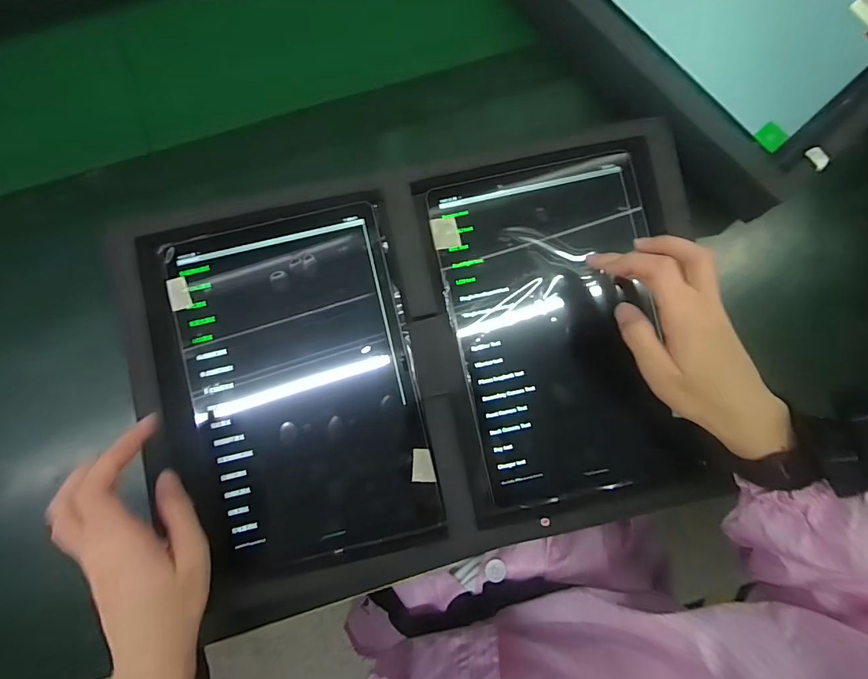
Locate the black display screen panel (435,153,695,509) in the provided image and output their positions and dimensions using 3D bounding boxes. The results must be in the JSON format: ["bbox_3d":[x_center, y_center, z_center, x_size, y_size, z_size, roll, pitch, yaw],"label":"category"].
[{"bbox_3d":[0.098,-0.007,0.341,0.159,0.010,0.252,-12,88,0],"label":"black display screen panel"}]

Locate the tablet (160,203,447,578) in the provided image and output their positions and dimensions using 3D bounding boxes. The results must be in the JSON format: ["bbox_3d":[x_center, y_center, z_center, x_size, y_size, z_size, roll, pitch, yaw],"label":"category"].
[{"bbox_3d":[-0.100,0.034,0.336,0.167,0.016,0.256,-13,83,0],"label":"tablet"}]

